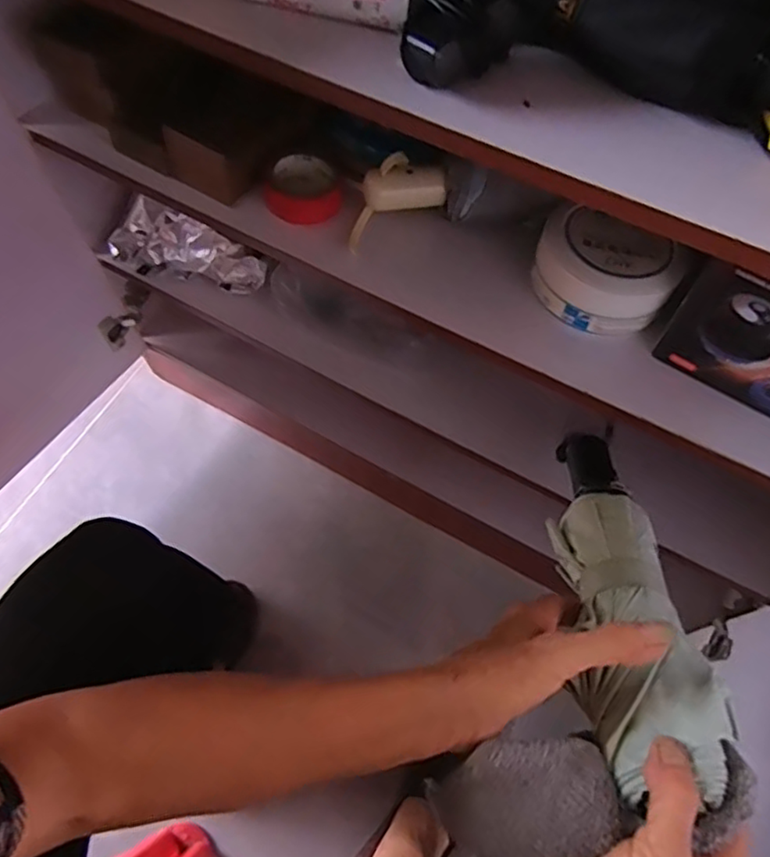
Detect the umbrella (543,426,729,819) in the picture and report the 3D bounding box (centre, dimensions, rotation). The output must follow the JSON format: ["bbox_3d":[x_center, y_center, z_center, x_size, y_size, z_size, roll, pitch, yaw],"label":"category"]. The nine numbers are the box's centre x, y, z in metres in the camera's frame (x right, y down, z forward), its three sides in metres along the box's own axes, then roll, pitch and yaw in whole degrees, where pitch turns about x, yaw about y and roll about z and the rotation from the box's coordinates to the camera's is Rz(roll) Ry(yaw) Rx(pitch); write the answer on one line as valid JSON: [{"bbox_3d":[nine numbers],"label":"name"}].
[{"bbox_3d":[0.147,0.099,0.403,0.065,0.042,0.247,2,42,0],"label":"umbrella"}]

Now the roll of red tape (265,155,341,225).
[{"bbox_3d":[-0.068,-0.196,0.515,0.058,0.021,0.060,0,64,-1],"label":"roll of red tape"}]

